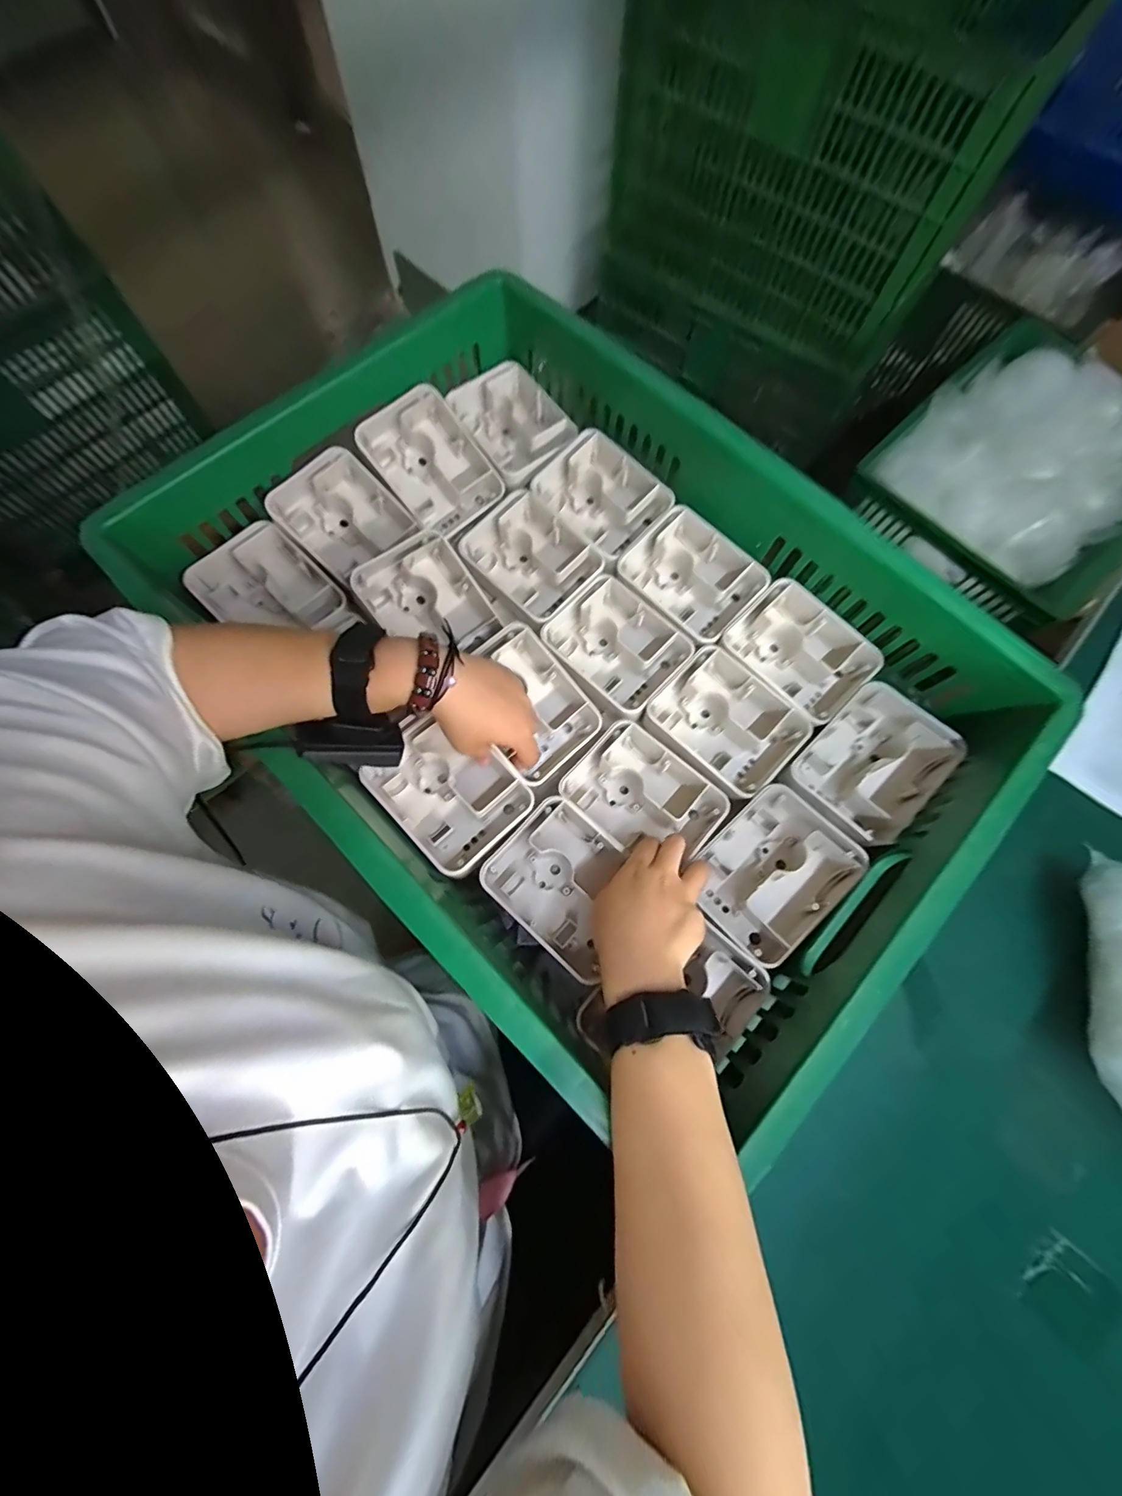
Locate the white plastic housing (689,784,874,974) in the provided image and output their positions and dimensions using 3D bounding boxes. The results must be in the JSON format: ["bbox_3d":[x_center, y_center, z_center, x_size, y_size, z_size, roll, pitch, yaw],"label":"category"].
[{"bbox_3d":[0.179,0.105,0.413,0.130,0.040,0.102,-41,79,-12],"label":"white plastic housing"}]

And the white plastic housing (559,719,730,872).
[{"bbox_3d":[0.075,0.045,0.442,0.126,0.044,0.105,42,77,10],"label":"white plastic housing"}]

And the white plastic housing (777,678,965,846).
[{"bbox_3d":[0.283,0.015,0.448,0.138,0.043,0.102,-41,79,-12],"label":"white plastic housing"}]

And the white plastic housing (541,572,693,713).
[{"bbox_3d":[0.059,-0.104,0.494,0.128,0.040,0.119,43,77,10],"label":"white plastic housing"}]

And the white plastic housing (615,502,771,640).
[{"bbox_3d":[0.134,-0.175,0.507,0.129,0.048,0.098,44,77,10],"label":"white plastic housing"}]

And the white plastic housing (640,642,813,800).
[{"bbox_3d":[0.156,-0.026,0.469,0.105,0.047,0.132,-43,80,-13],"label":"white plastic housing"}]

